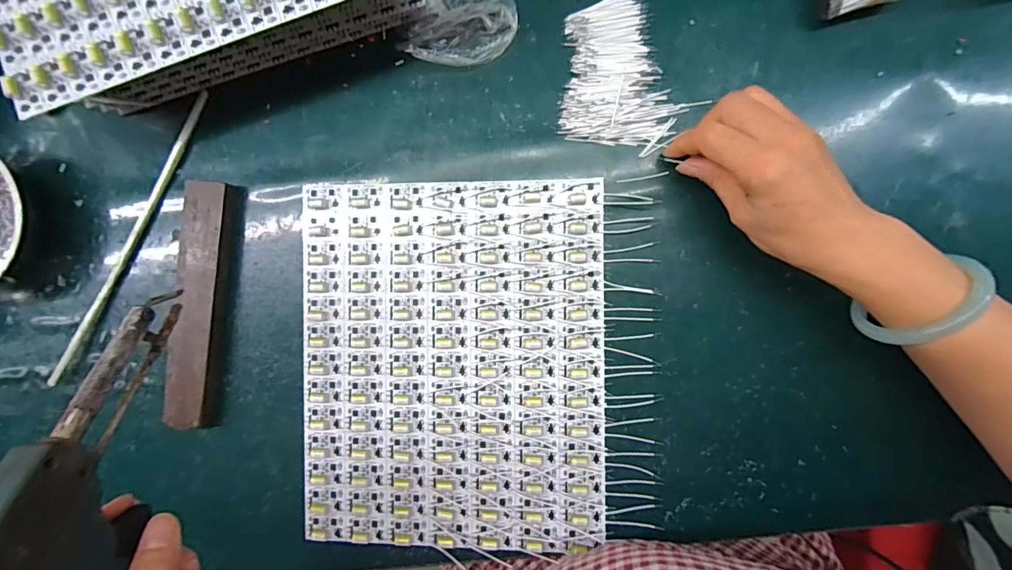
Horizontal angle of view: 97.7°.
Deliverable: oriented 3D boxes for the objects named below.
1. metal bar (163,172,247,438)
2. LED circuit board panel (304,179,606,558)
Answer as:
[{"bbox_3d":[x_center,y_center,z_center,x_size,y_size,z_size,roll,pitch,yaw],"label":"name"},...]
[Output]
[{"bbox_3d":[-0.253,0.018,0.365,0.039,0.015,0.201,9,93,6],"label":"metal bar"},{"bbox_3d":[-0.043,0.065,0.354,0.239,0.012,0.287,-1,92,7],"label":"LED circuit board panel"}]

